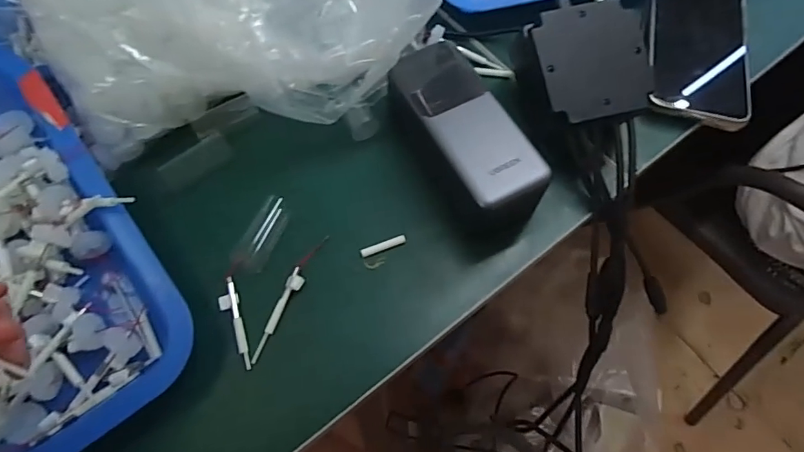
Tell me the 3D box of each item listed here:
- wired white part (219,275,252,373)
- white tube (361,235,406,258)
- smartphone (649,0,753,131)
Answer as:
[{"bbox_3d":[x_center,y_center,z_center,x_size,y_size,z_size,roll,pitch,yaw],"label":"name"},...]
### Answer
[{"bbox_3d":[-0.106,0.062,0.307,0.011,0.009,0.059,-16,67,-6],"label":"wired white part"},{"bbox_3d":[-0.012,0.013,0.326,0.031,0.004,0.006,-20,67,-7],"label":"white tube"},{"bbox_3d":[0.242,-0.151,0.394,0.080,0.013,0.157,10,66,2],"label":"smartphone"}]

